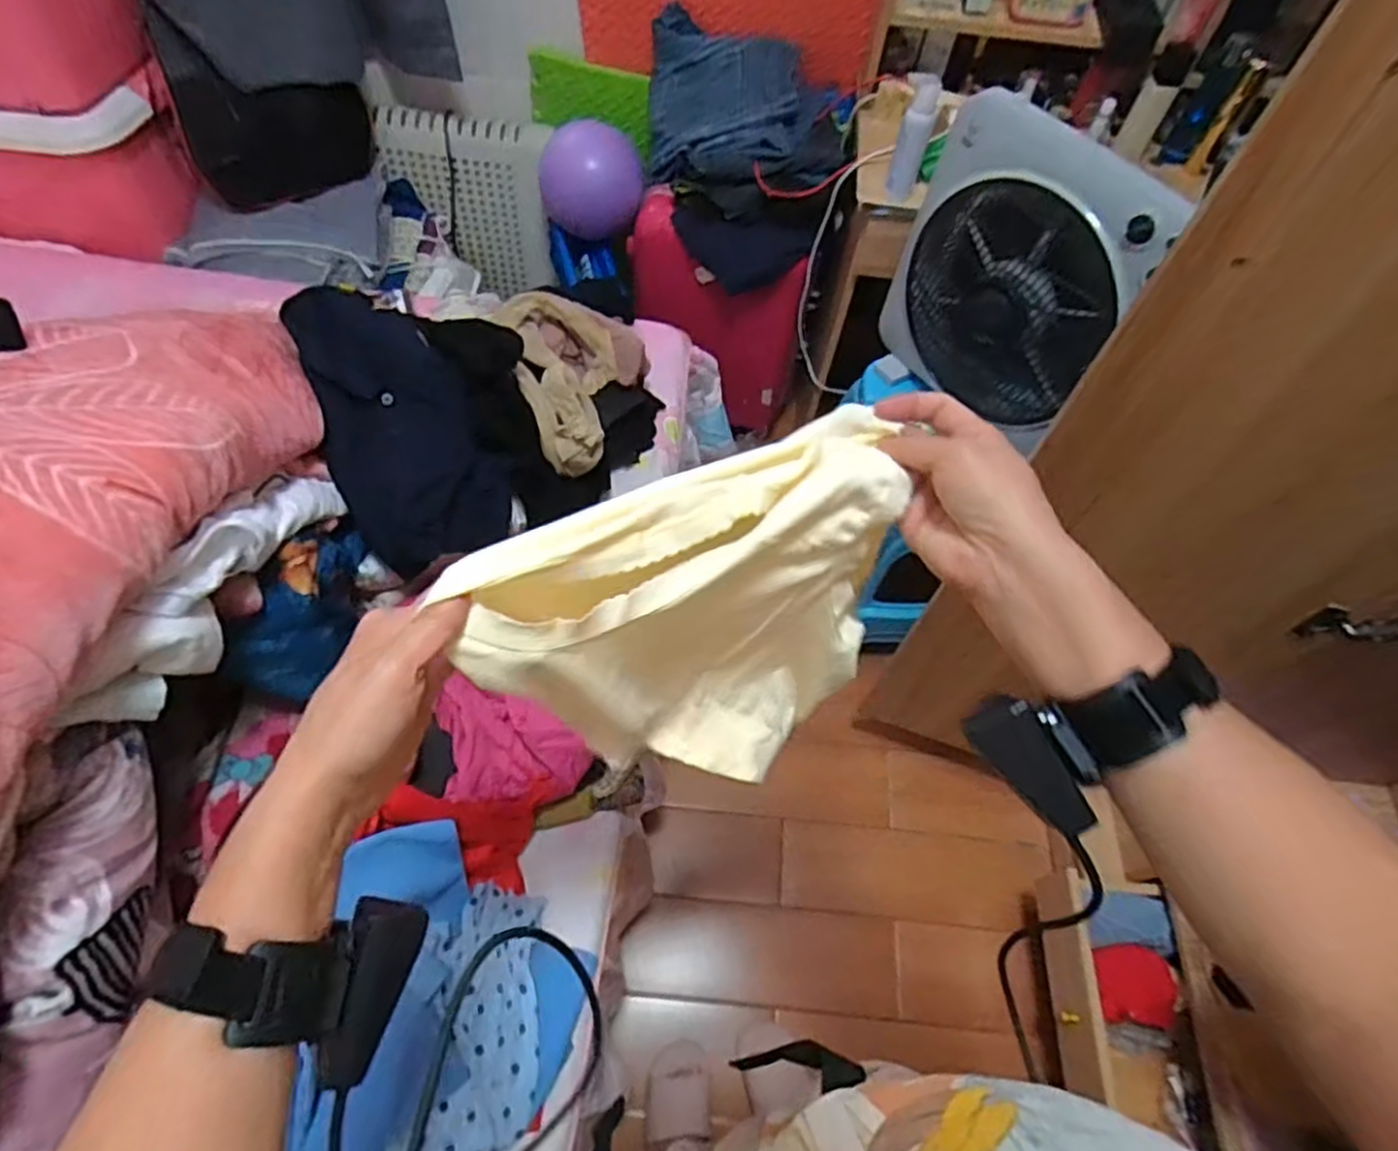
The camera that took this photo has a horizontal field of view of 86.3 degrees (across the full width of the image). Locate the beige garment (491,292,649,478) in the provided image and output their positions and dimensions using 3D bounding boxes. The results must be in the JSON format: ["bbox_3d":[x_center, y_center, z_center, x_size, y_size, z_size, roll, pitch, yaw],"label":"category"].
[{"bbox_3d":[-0.153,-0.279,1.046,0.198,0.098,0.287,-18,63,-14],"label":"beige garment"}]

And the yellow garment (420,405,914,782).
[{"bbox_3d":[-0.002,0.039,0.454,0.241,0.209,0.110,-21,63,-16],"label":"yellow garment"}]

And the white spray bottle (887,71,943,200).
[{"bbox_3d":[0.316,-0.647,1.095,0.049,0.146,0.044,12,60,3],"label":"white spray bottle"}]

